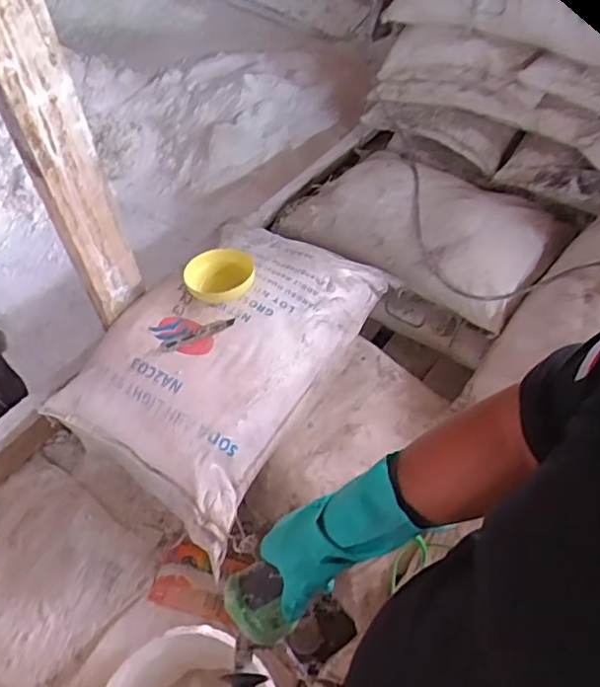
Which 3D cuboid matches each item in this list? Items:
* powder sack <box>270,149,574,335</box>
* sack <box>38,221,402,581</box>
[{"bbox_3d":[0.345,-0.353,1.669,0.699,0.156,0.457,34,65,21],"label":"powder sack"},{"bbox_3d":[-0.132,-0.005,1.353,0.537,0.215,0.755,34,65,21],"label":"sack"}]

